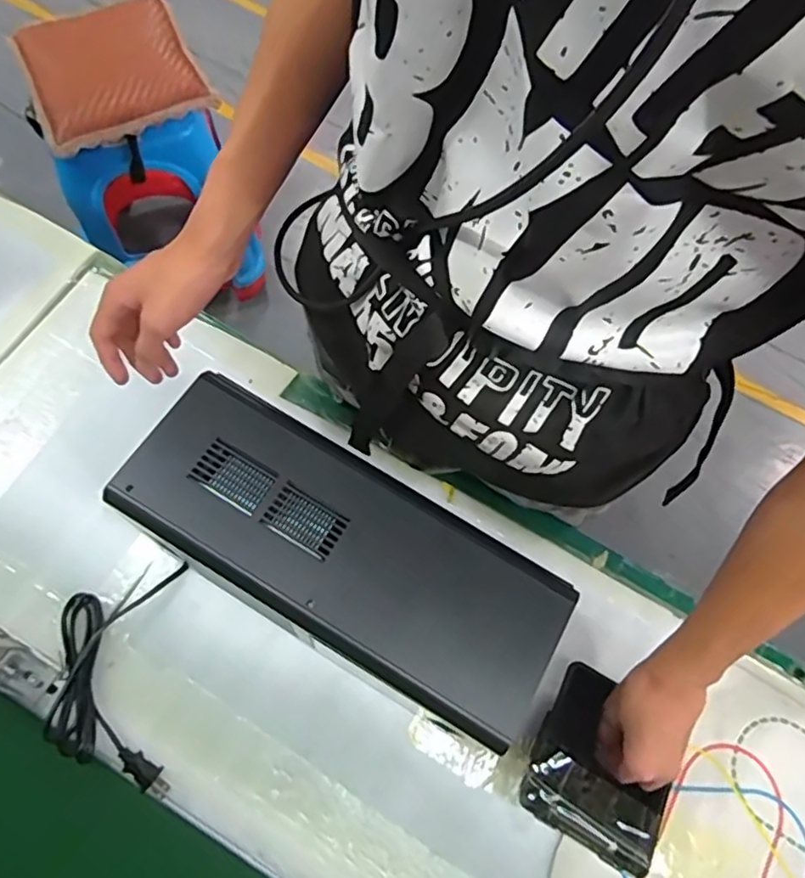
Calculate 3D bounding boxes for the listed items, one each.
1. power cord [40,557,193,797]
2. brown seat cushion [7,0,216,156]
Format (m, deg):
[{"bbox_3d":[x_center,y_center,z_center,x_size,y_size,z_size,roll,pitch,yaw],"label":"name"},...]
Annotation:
[{"bbox_3d":[-0.268,0.224,0.586,0.102,0.035,0.200,-3,71,-5],"label":"power cord"},{"bbox_3d":[-0.527,-0.674,1.129,0.280,0.057,0.301,-23,74,-11],"label":"brown seat cushion"}]

